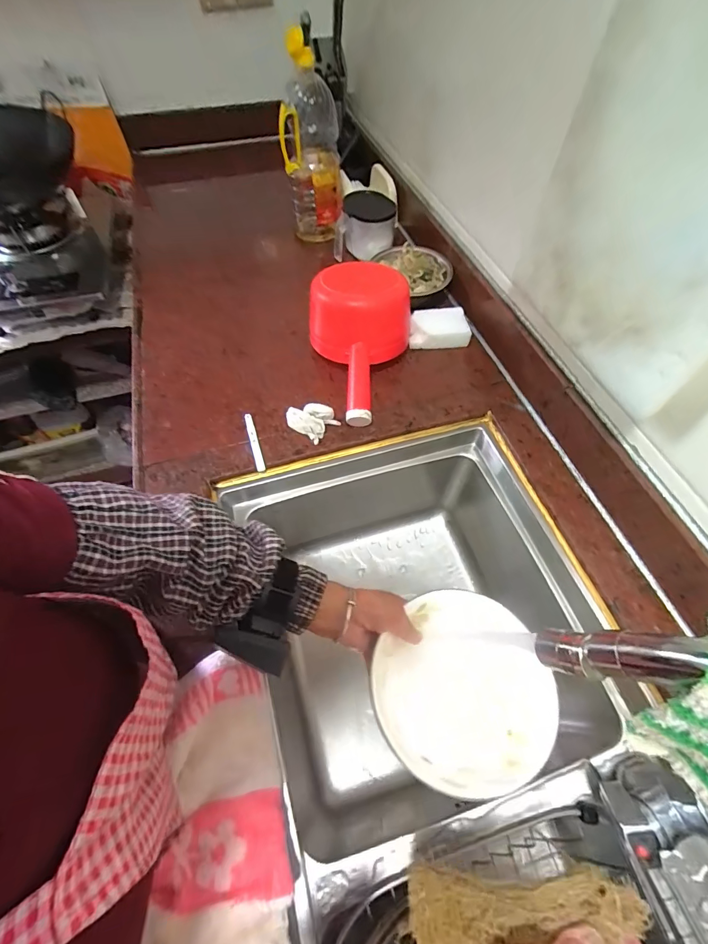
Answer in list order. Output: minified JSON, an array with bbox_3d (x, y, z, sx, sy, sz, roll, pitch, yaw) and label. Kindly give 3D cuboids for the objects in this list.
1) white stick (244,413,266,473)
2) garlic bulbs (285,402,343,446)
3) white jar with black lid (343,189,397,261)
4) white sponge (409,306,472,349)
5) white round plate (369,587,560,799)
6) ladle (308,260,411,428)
[{"bbox_3d":[-0.149,-0.046,0.576,0.012,0.009,0.108,-17,60,-9],"label":"white stick"},{"bbox_3d":[-0.064,-0.079,0.575,0.063,0.039,0.049,28,64,15],"label":"garlic bulbs"},{"bbox_3d":[0.031,-0.512,0.801,0.099,0.093,0.093,-3,60,-2],"label":"white jar with black lid"},{"bbox_3d":[0.147,-0.254,0.684,0.100,0.041,0.073,-3,60,-2],"label":"white sponge"},{"bbox_3d":[0.109,0.216,0.394,0.165,0.033,0.171,0,58,1],"label":"white round plate"},{"bbox_3d":[0.005,-0.199,0.595,0.156,0.134,0.241,3,60,1],"label":"ladle"}]

